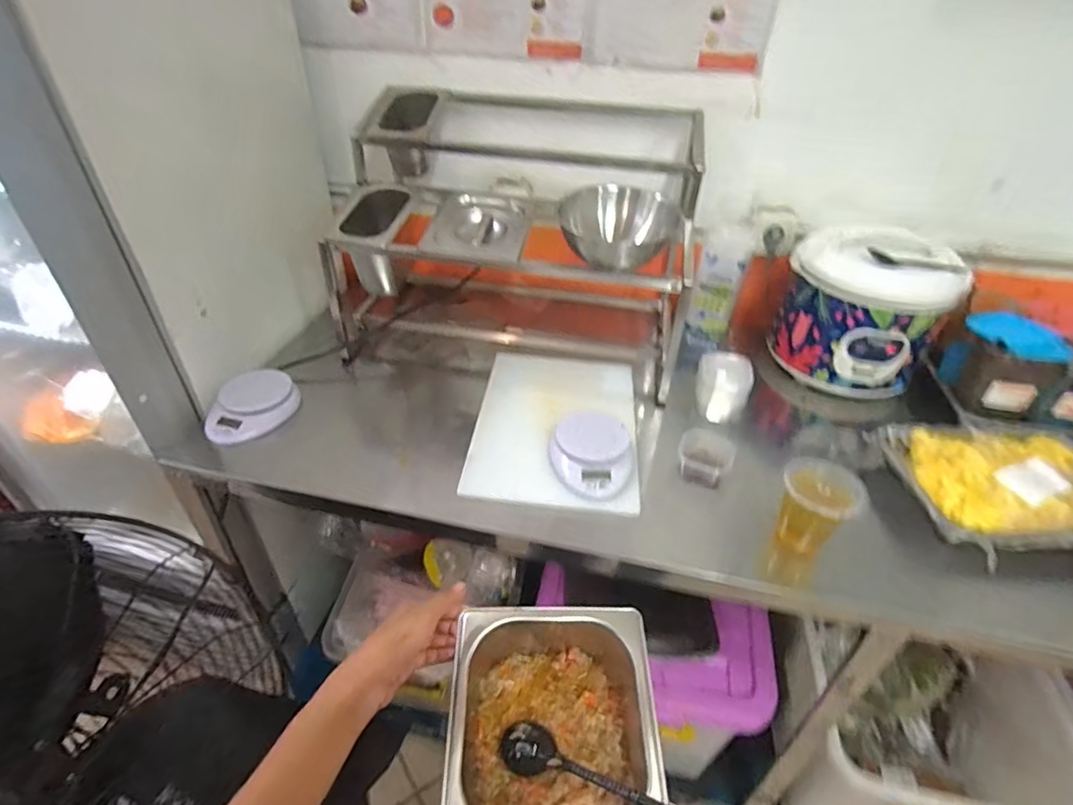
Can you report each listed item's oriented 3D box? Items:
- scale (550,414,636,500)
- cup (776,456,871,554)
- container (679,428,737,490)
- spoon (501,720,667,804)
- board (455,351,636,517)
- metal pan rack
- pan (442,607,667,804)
[{"bbox_3d":[0.079,0.073,0.793,0.116,0.041,0.129,5,39,3],"label":"scale"},{"bbox_3d":[0.354,0.139,0.712,0.091,0.102,0.087,2,39,-1],"label":"cup"},{"bbox_3d":[0.249,0.082,0.817,0.076,0.060,0.066,20,42,20],"label":"container"},{"bbox_3d":[0.057,0.288,0.411,0.189,0.024,0.036,5,36,31],"label":"spoon"},{"bbox_3d":[0.033,0.030,0.874,0.248,0.019,0.342,5,39,3],"label":"board"},{"bbox_3d":[-0.031,-0.305,1.005,0.584,0.391,0.387,7,39,6],"label":"metal pan rack"},{"bbox_3d":[0.012,0.265,0.452,0.158,0.071,0.181,2,39,-1],"label":"pan"}]

